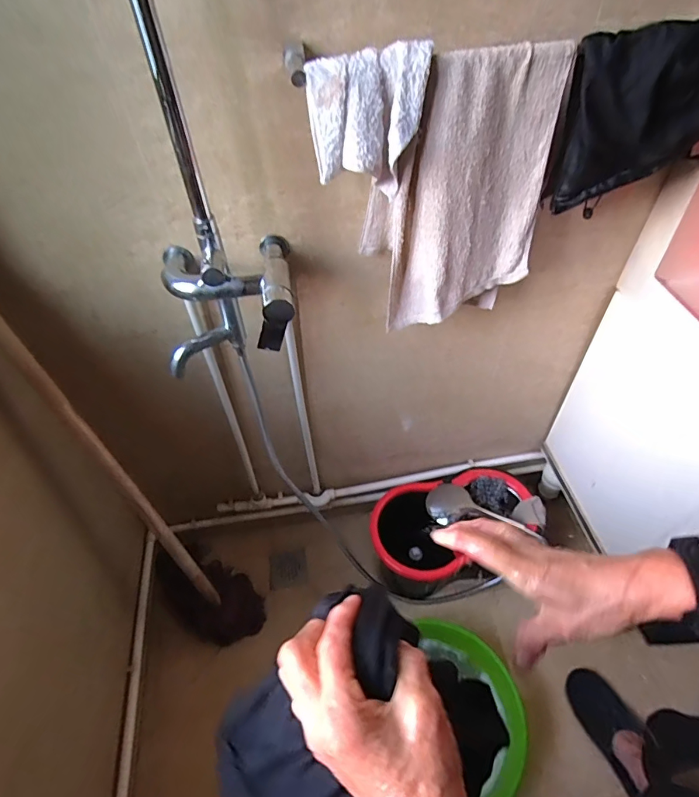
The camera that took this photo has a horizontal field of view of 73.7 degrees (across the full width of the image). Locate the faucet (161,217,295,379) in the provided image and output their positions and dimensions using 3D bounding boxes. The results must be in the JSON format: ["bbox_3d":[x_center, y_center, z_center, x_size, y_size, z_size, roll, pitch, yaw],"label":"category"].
[{"bbox_3d":[-0.185,-0.162,0.694,0.197,0.192,0.159,-6,49,-3],"label":"faucet"}]

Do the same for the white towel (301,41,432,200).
[{"bbox_3d":[0.023,-0.319,0.553,0.137,0.144,0.045,-10,49,-6],"label":"white towel"}]

